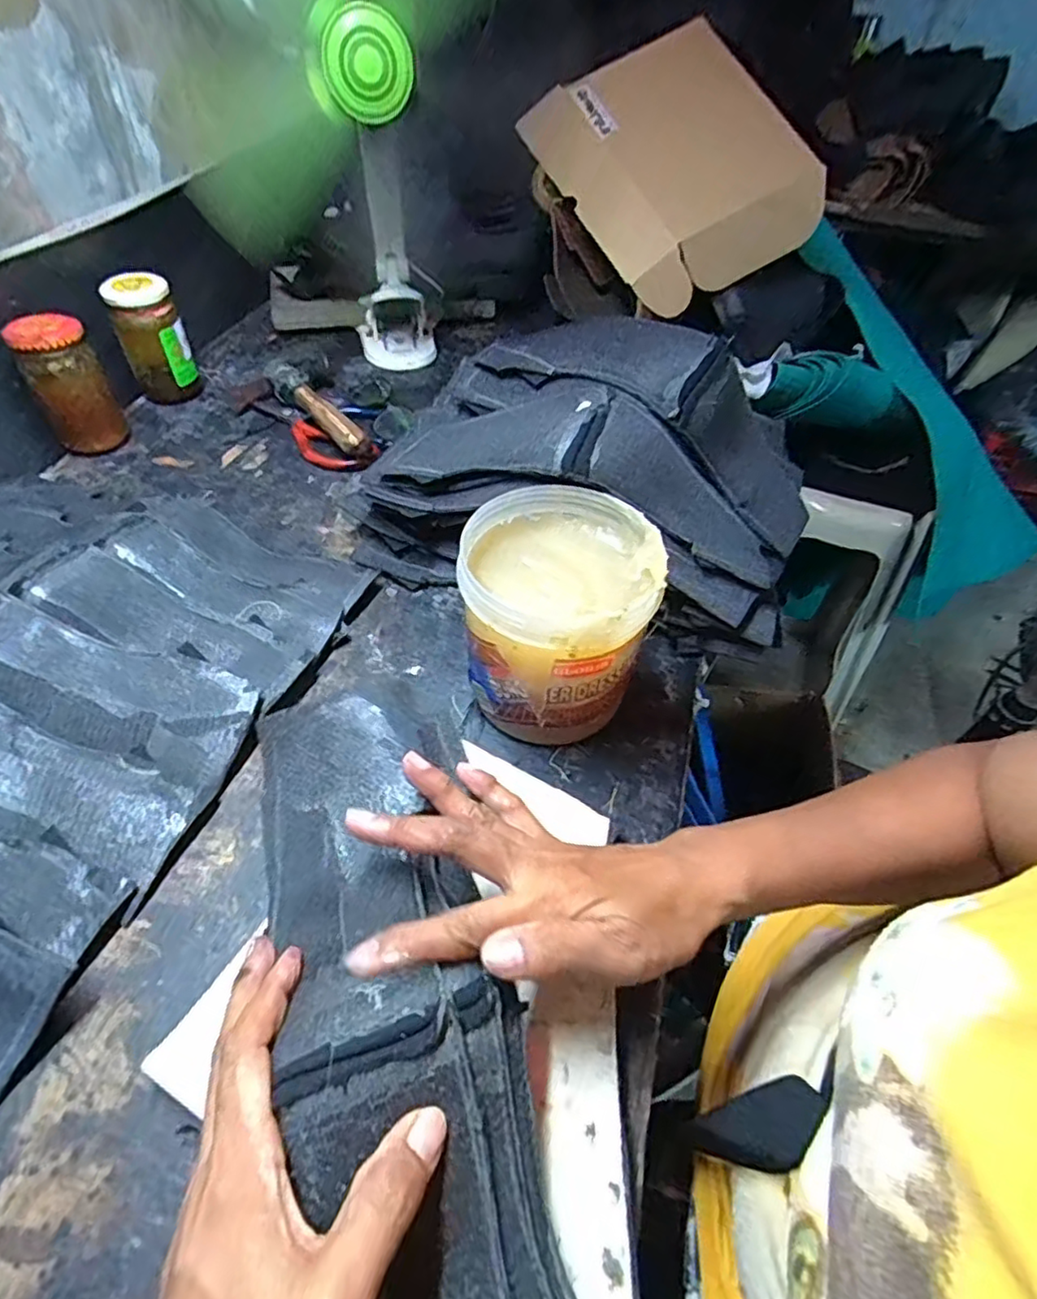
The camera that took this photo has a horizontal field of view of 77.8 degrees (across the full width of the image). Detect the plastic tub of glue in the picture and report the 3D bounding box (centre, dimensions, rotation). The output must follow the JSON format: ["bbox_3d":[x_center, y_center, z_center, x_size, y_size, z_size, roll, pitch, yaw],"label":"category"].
[{"bbox_3d":[0.024,-0.015,0.417,0.109,0.131,0.116,2,50,-2],"label":"plastic tub of glue"}]

